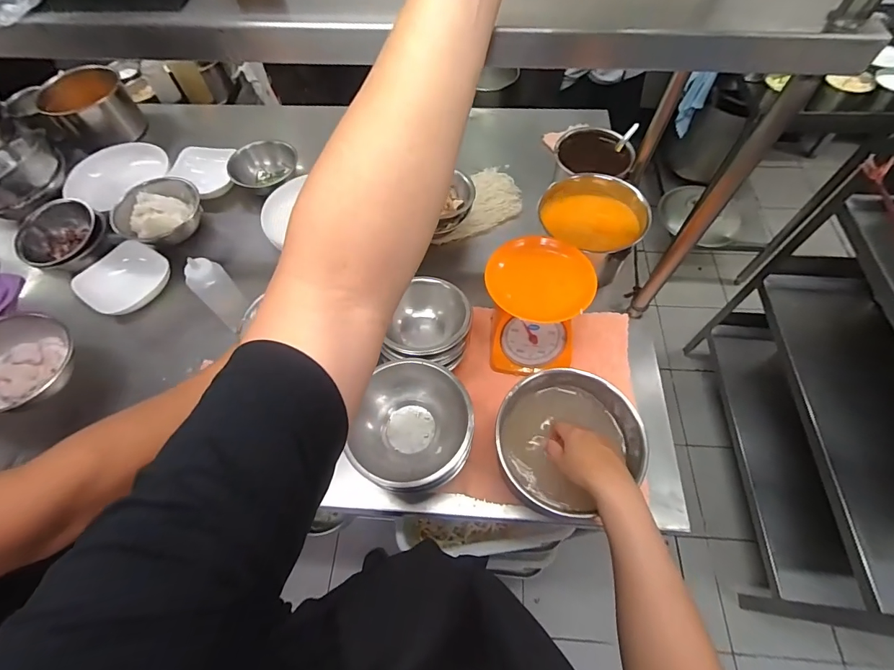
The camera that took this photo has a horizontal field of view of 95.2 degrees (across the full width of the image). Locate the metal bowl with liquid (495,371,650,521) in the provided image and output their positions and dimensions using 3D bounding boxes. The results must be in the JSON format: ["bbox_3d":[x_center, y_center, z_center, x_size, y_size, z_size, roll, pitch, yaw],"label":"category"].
[{"bbox_3d":[0.170,0.165,0.587,0.193,0.115,0.170,-19,61,-9],"label":"metal bowl with liquid"}]

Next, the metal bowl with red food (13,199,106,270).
[{"bbox_3d":[-0.769,-0.198,0.813,0.146,0.051,0.150,26,64,16],"label":"metal bowl with red food"}]

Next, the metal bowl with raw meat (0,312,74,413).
[{"bbox_3d":[-0.660,0.049,0.621,0.152,0.063,0.167,-1,59,2],"label":"metal bowl with raw meat"}]

